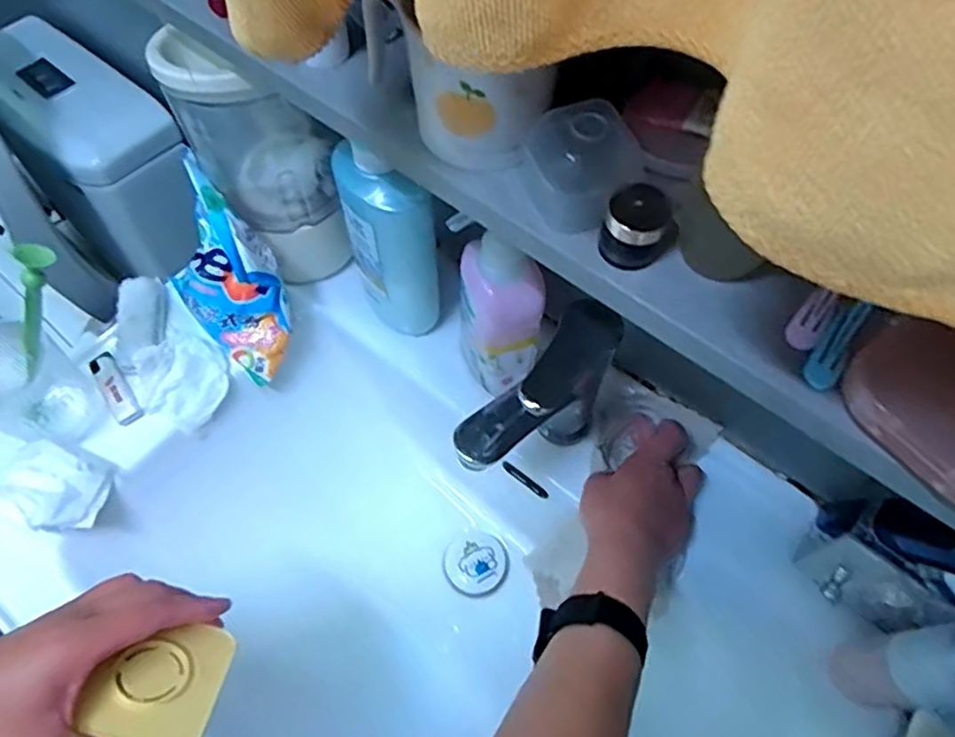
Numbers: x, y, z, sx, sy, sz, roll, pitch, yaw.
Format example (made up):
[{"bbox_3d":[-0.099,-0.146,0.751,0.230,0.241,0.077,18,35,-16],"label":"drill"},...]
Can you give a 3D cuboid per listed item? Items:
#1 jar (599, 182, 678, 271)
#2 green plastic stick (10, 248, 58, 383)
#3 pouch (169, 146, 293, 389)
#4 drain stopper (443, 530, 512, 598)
[{"bbox_3d":[0.074,-0.064,0.295,0.029,0.030,0.029,0,63,1],"label":"jar"},{"bbox_3d":[-0.350,-0.044,0.508,0.022,0.144,0.019,-7,57,-40],"label":"green plastic stick"},{"bbox_3d":[-0.227,-0.081,0.586,0.078,0.140,0.117,-42,70,-18],"label":"pouch"},{"bbox_3d":[-0.001,0.203,0.672,0.065,0.004,0.063,0,63,1],"label":"drain stopper"}]

